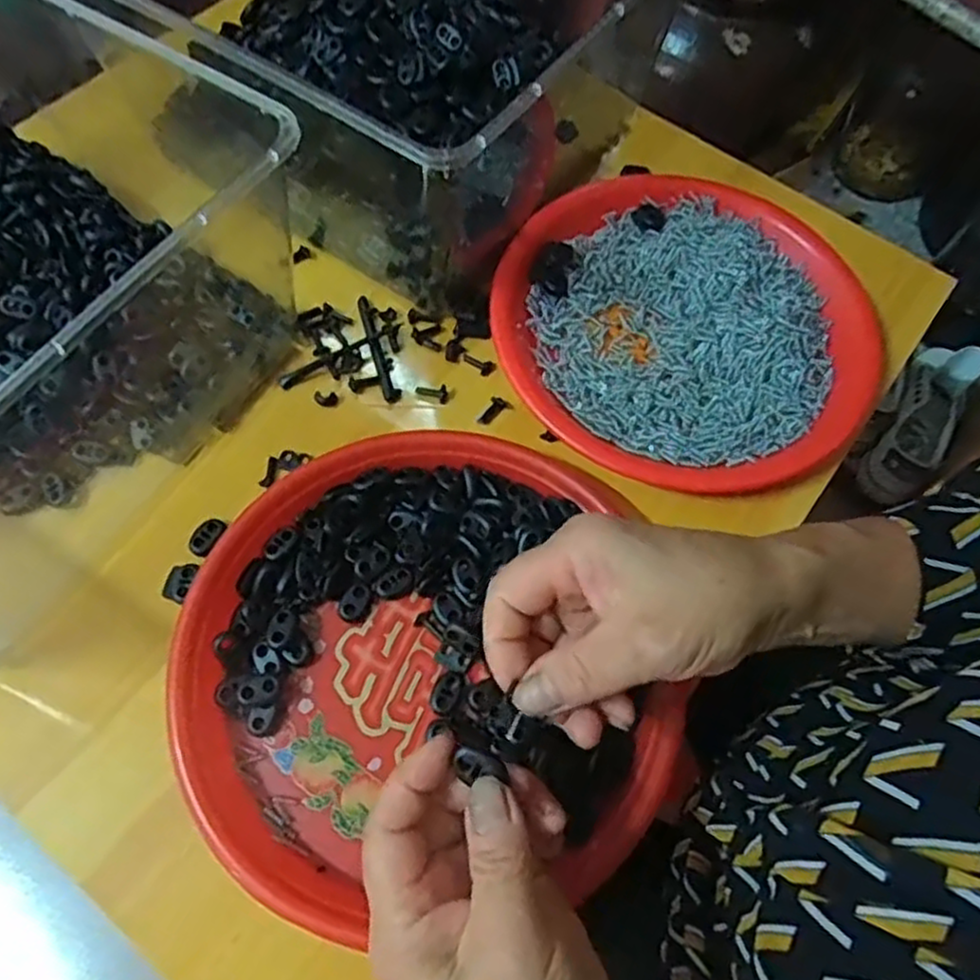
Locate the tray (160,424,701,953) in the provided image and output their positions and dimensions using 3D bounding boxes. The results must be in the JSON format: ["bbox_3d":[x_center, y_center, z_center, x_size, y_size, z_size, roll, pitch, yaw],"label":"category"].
[{"bbox_3d":[-0.033,0.073,0.356,0.231,0.031,0.230,-8,65,-6],"label":"tray"}]

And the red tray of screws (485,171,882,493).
[{"bbox_3d":[0.119,-0.102,0.438,0.224,0.022,0.219,27,67,10],"label":"red tray of screws"}]

